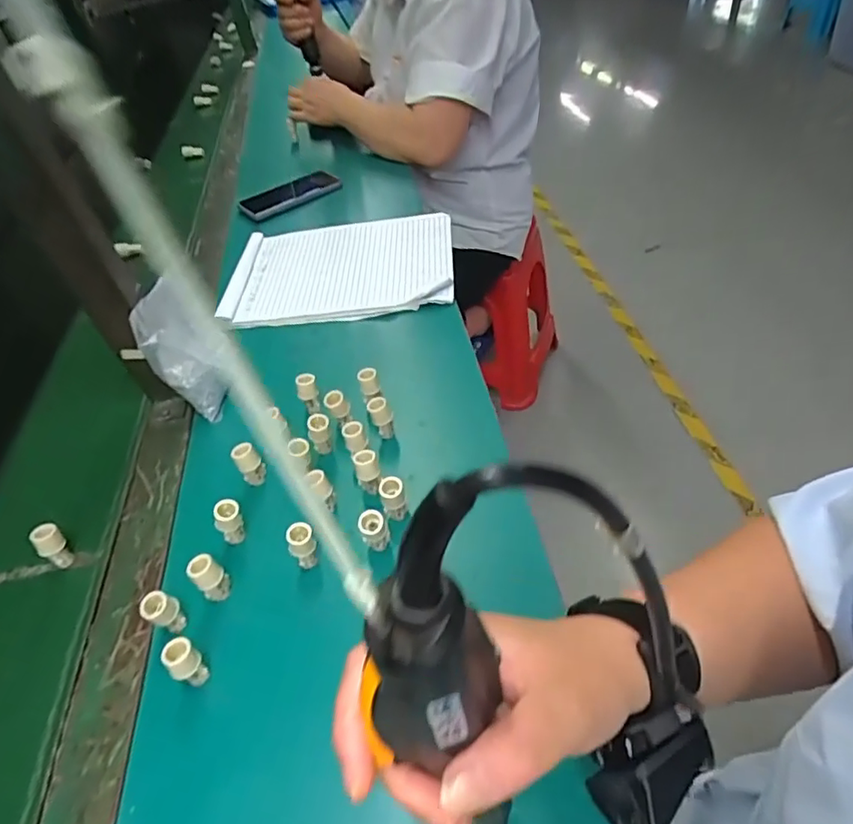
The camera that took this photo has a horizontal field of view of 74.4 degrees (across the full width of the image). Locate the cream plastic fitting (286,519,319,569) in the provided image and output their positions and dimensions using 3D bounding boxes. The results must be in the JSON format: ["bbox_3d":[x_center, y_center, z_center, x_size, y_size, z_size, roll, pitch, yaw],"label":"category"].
[{"bbox_3d":[-0.096,0.104,0.438,0.019,0.040,0.017,-23,44,-12],"label":"cream plastic fitting"}]

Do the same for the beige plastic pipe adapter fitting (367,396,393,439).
[{"bbox_3d":[-0.042,0.005,0.522,0.020,0.040,0.016,-15,43,-4],"label":"beige plastic pipe adapter fitting"}]

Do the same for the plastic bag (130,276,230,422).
[{"bbox_3d":[-0.245,-0.072,0.584,0.054,0.109,0.112,-9,43,3],"label":"plastic bag"}]

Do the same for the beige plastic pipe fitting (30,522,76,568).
[{"bbox_3d":[-0.317,0.116,0.480,0.020,0.043,0.021,23,53,31],"label":"beige plastic pipe fitting"}]

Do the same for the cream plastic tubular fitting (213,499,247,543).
[{"bbox_3d":[-0.161,0.093,0.465,0.020,0.049,0.016,-26,45,-15],"label":"cream plastic tubular fitting"}]

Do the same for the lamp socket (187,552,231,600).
[{"bbox_3d":[-0.166,0.128,0.432,0.020,0.041,0.021,-6,44,6],"label":"lamp socket"}]

